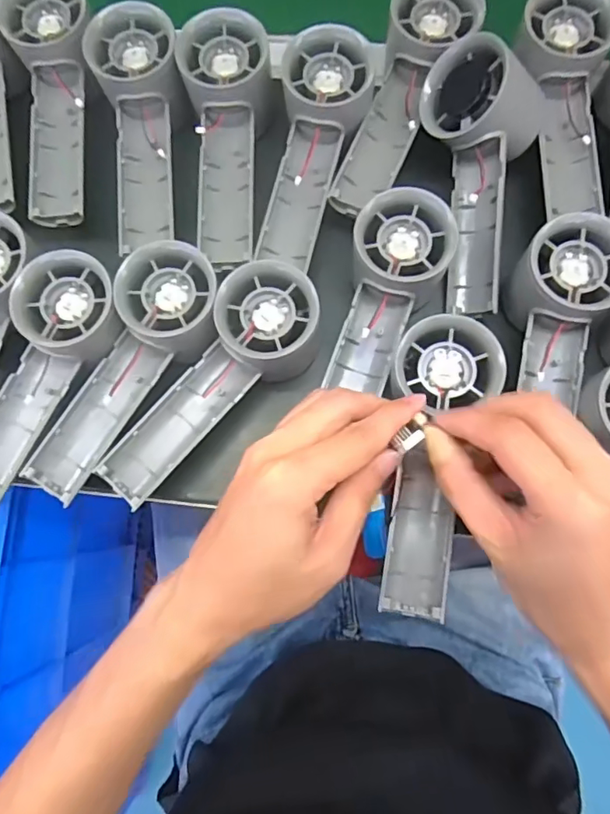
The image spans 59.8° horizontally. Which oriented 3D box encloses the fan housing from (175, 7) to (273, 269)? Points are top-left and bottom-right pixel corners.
[{"bbox_3d":[-0.045,-0.159,0.330,0.053,0.044,0.159,-6,78,0],"label":"fan housing"}]

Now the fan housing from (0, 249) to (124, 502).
[{"bbox_3d":[-0.156,-0.012,0.310,0.052,0.032,0.156,28,94,7],"label":"fan housing"}]

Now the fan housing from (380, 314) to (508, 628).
[{"bbox_3d":[0.072,0.032,0.286,0.056,0.033,0.156,5,79,3],"label":"fan housing"}]

